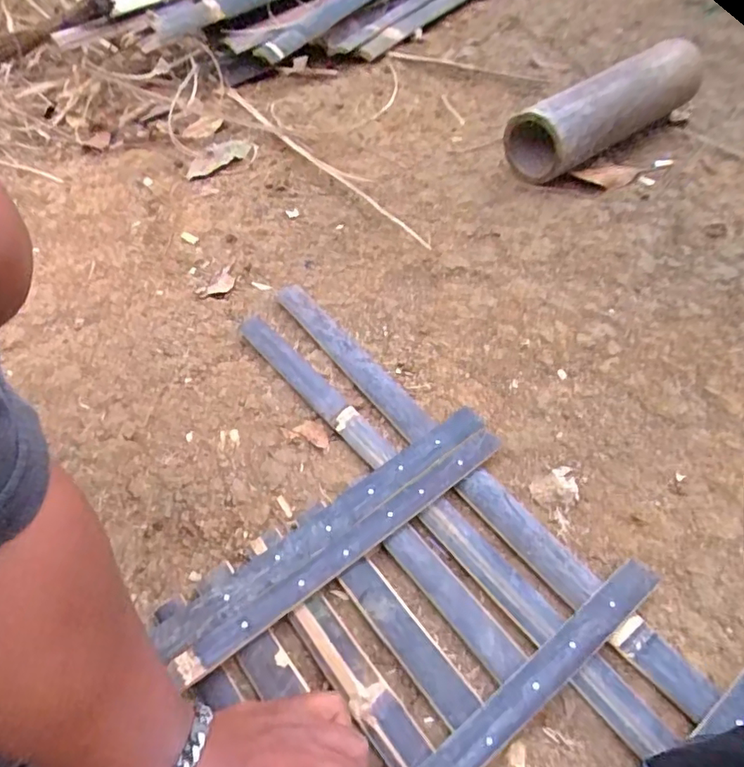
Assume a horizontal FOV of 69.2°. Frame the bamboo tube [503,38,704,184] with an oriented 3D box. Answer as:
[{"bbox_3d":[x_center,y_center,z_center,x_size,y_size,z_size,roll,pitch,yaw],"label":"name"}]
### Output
[{"bbox_3d":[0.324,-0.373,0.744,0.273,0.104,0.102,-27,55,-16],"label":"bamboo tube"}]

